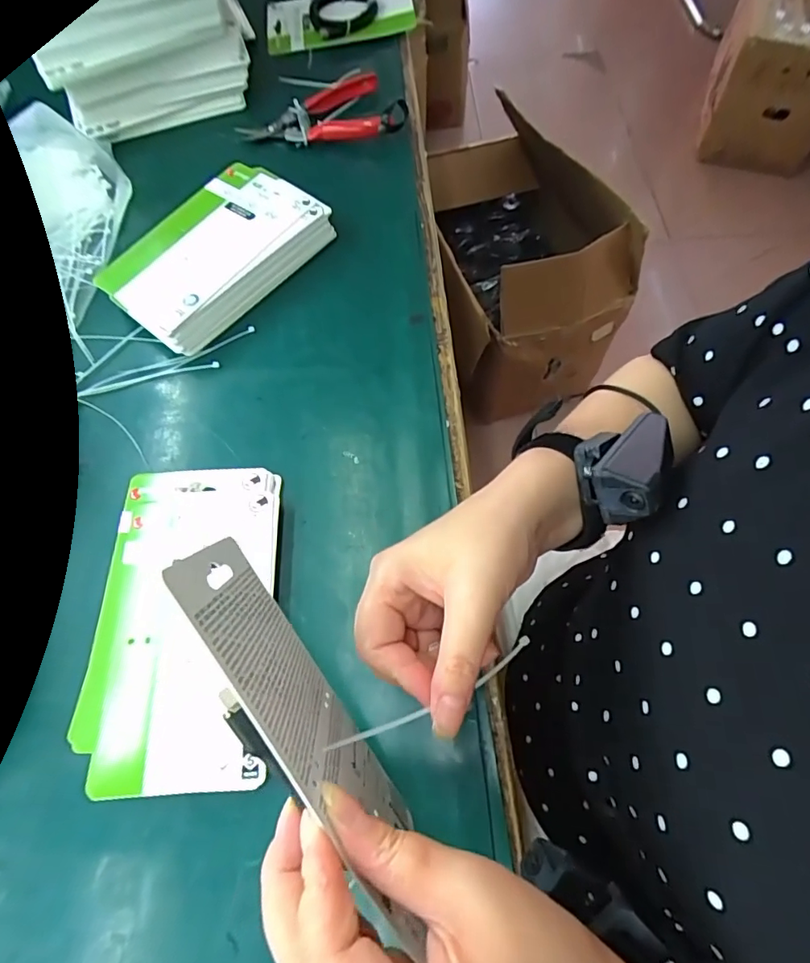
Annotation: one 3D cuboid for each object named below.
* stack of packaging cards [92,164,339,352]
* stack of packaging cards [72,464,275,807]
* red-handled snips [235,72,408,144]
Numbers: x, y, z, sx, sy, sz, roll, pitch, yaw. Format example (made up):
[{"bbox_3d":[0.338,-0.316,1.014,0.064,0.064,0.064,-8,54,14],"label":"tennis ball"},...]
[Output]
[{"bbox_3d":[-0.165,-0.200,0.446,0.115,0.037,0.178,37,72,17],"label":"stack of packaging cards"},{"bbox_3d":[-0.143,0.085,0.331,0.114,0.014,0.200,-4,66,1],"label":"stack of packaging cards"},{"bbox_3d":[-0.082,-0.388,0.526,0.168,0.031,0.092,2,66,3],"label":"red-handled snips"}]

